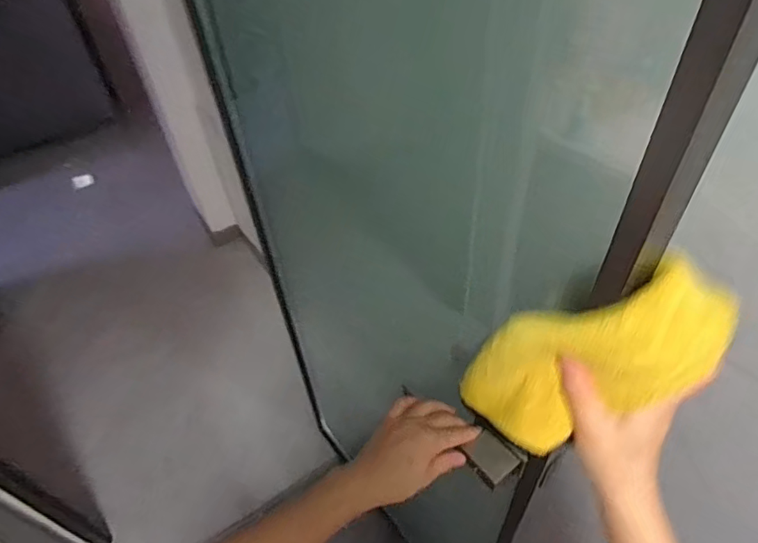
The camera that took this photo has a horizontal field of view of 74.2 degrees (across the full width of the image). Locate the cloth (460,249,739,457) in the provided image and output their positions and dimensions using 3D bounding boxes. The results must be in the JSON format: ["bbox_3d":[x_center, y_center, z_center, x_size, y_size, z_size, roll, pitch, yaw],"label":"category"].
[{"bbox_3d":[0.143,0.069,0.364,0.078,0.202,0.061,32,43,-21],"label":"cloth"}]

